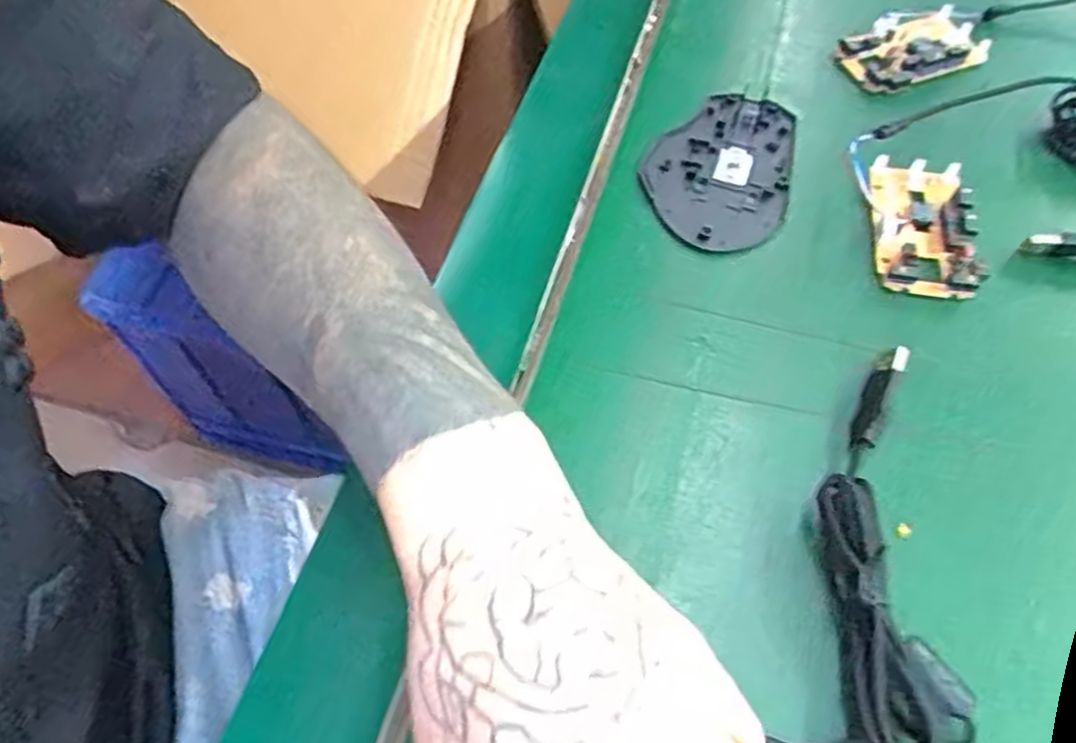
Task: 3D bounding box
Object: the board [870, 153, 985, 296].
[{"bbox_3d":[0.187,-0.074,0.356,0.047,0.015,0.079,8,60,5],"label":"board"}]

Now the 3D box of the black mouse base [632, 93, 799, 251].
[{"bbox_3d":[0.093,-0.106,0.380,0.072,0.005,0.106,13,60,7],"label":"black mouse base"}]

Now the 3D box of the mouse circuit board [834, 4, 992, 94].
[{"bbox_3d":[0.219,-0.190,0.431,0.088,0.011,0.050,-24,62,-13],"label":"mouse circuit board"}]

